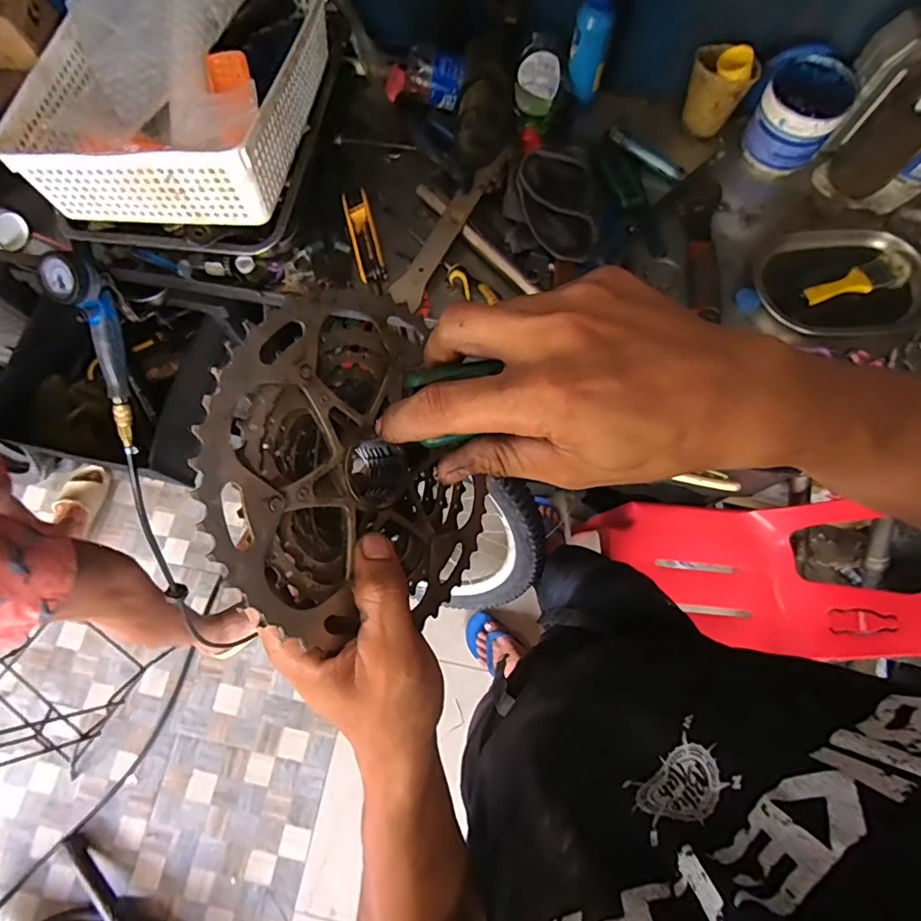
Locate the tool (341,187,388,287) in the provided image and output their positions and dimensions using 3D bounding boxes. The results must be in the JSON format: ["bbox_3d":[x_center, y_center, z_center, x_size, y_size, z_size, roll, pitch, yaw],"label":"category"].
[{"bbox_3d":[-0.127,-0.296,0.698,0.036,0.025,0.121,-15,74,-2],"label":"tool"}]

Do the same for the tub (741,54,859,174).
[{"bbox_3d":[0.438,-0.449,0.701,0.107,0.103,0.102,33,77,11],"label":"tub"}]

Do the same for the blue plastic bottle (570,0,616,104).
[{"bbox_3d":[0.170,-0.544,0.693,0.050,0.127,0.032,13,75,6],"label":"blue plastic bottle"}]

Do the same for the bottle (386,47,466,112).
[{"bbox_3d":[-0.055,-0.529,0.732,0.137,0.061,0.056,21,74,28],"label":"bottle"}]

